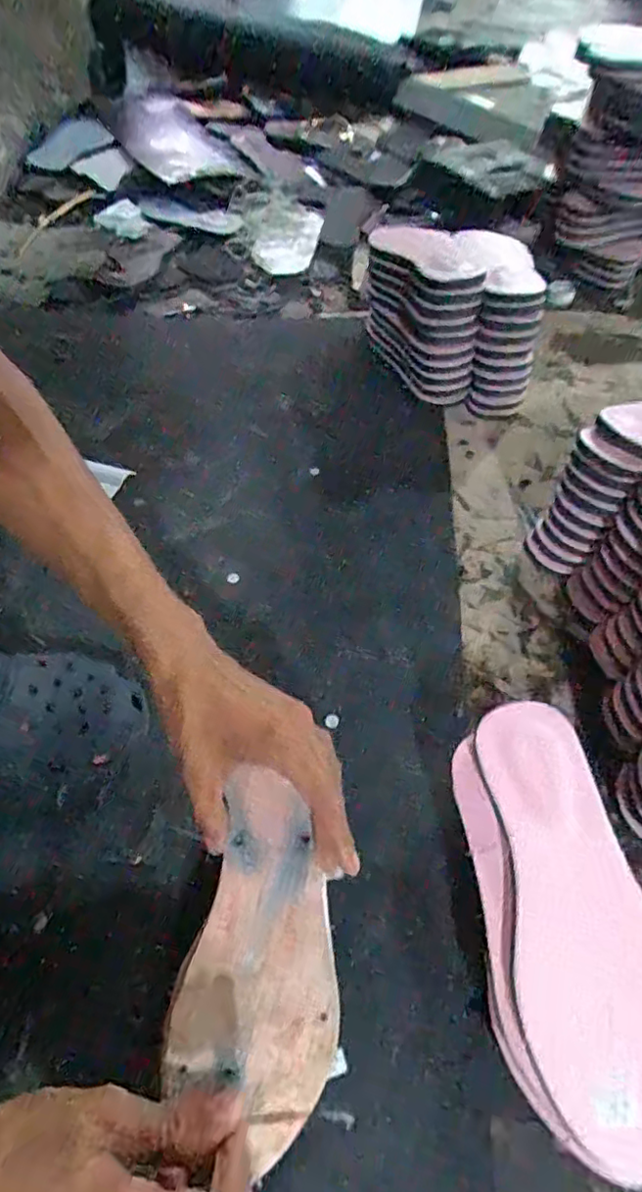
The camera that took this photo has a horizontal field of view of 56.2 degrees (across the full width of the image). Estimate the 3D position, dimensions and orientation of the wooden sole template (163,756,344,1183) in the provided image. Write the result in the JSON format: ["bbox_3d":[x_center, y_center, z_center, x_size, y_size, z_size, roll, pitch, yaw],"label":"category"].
[{"bbox_3d":[-0.039,0.210,0.369,0.095,0.012,0.192,1,56,-2],"label":"wooden sole template"}]

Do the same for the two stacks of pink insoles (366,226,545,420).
[{"bbox_3d":[0.172,-0.400,0.826,0.202,0.160,0.285,3,55,2],"label":"two stacks of pink insoles"}]

